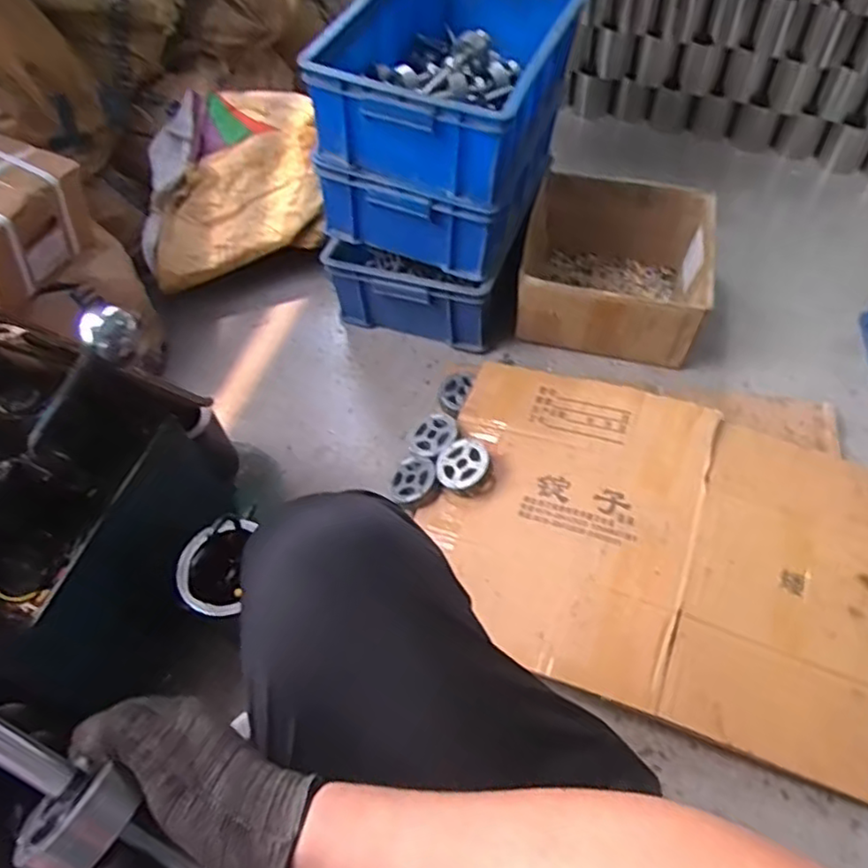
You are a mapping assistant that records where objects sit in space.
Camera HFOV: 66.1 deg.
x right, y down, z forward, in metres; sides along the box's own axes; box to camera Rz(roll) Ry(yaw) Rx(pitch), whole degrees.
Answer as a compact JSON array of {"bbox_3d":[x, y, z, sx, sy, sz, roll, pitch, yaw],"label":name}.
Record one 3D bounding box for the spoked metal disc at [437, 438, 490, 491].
[{"bbox_3d":[0.043,0.043,0.953,0.076,0.018,0.080,28,72,38],"label":"spoked metal disc"}]

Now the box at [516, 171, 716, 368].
[{"bbox_3d":[0.320,-0.297,1.183,0.305,0.137,0.323,11,58,11],"label":"box"}]

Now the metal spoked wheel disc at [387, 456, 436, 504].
[{"bbox_3d":[-0.033,0.068,0.970,0.069,0.022,0.078,33,76,34],"label":"metal spoked wheel disc"}]

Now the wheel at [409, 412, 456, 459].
[{"bbox_3d":[0.002,0.003,1.009,0.077,0.032,0.068,-39,62,-20],"label":"wheel"}]

